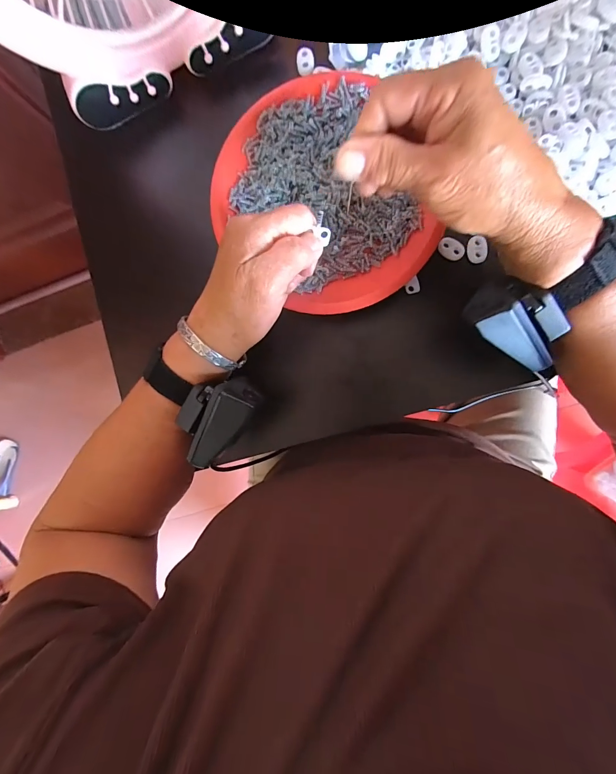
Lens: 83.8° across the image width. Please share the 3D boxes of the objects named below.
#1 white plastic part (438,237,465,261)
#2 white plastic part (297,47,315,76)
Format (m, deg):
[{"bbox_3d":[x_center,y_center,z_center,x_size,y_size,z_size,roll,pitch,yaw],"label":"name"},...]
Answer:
[{"bbox_3d":[0.122,-0.118,0.292,0.022,0.004,0.016,30,93,6],"label":"white plastic part"},{"bbox_3d":[-0.002,-0.290,0.306,0.015,0.004,0.022,2,90,7],"label":"white plastic part"}]

